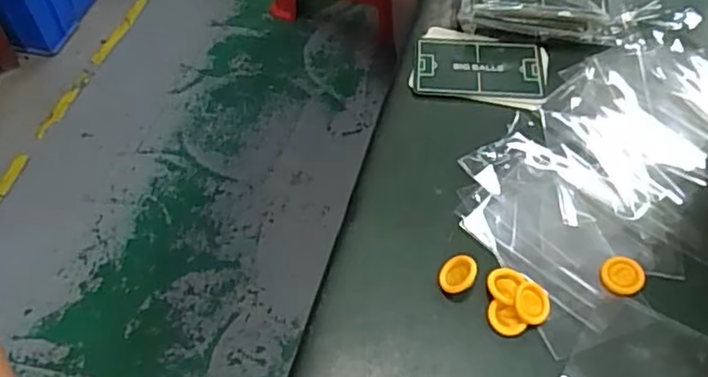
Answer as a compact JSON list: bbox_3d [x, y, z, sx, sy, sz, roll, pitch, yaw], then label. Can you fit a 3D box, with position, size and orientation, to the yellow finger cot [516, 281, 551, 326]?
[{"bbox_3d":[0.087,0.056,0.309,0.017,0.004,0.020,-1,75,-4],"label":"yellow finger cot"}]

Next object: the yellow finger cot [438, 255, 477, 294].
[{"bbox_3d":[0.053,0.043,0.320,0.017,0.004,0.021,30,88,34],"label":"yellow finger cot"}]

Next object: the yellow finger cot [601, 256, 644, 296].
[{"bbox_3d":[0.137,0.044,0.322,0.022,0.005,0.020,-1,53,1],"label":"yellow finger cot"}]

